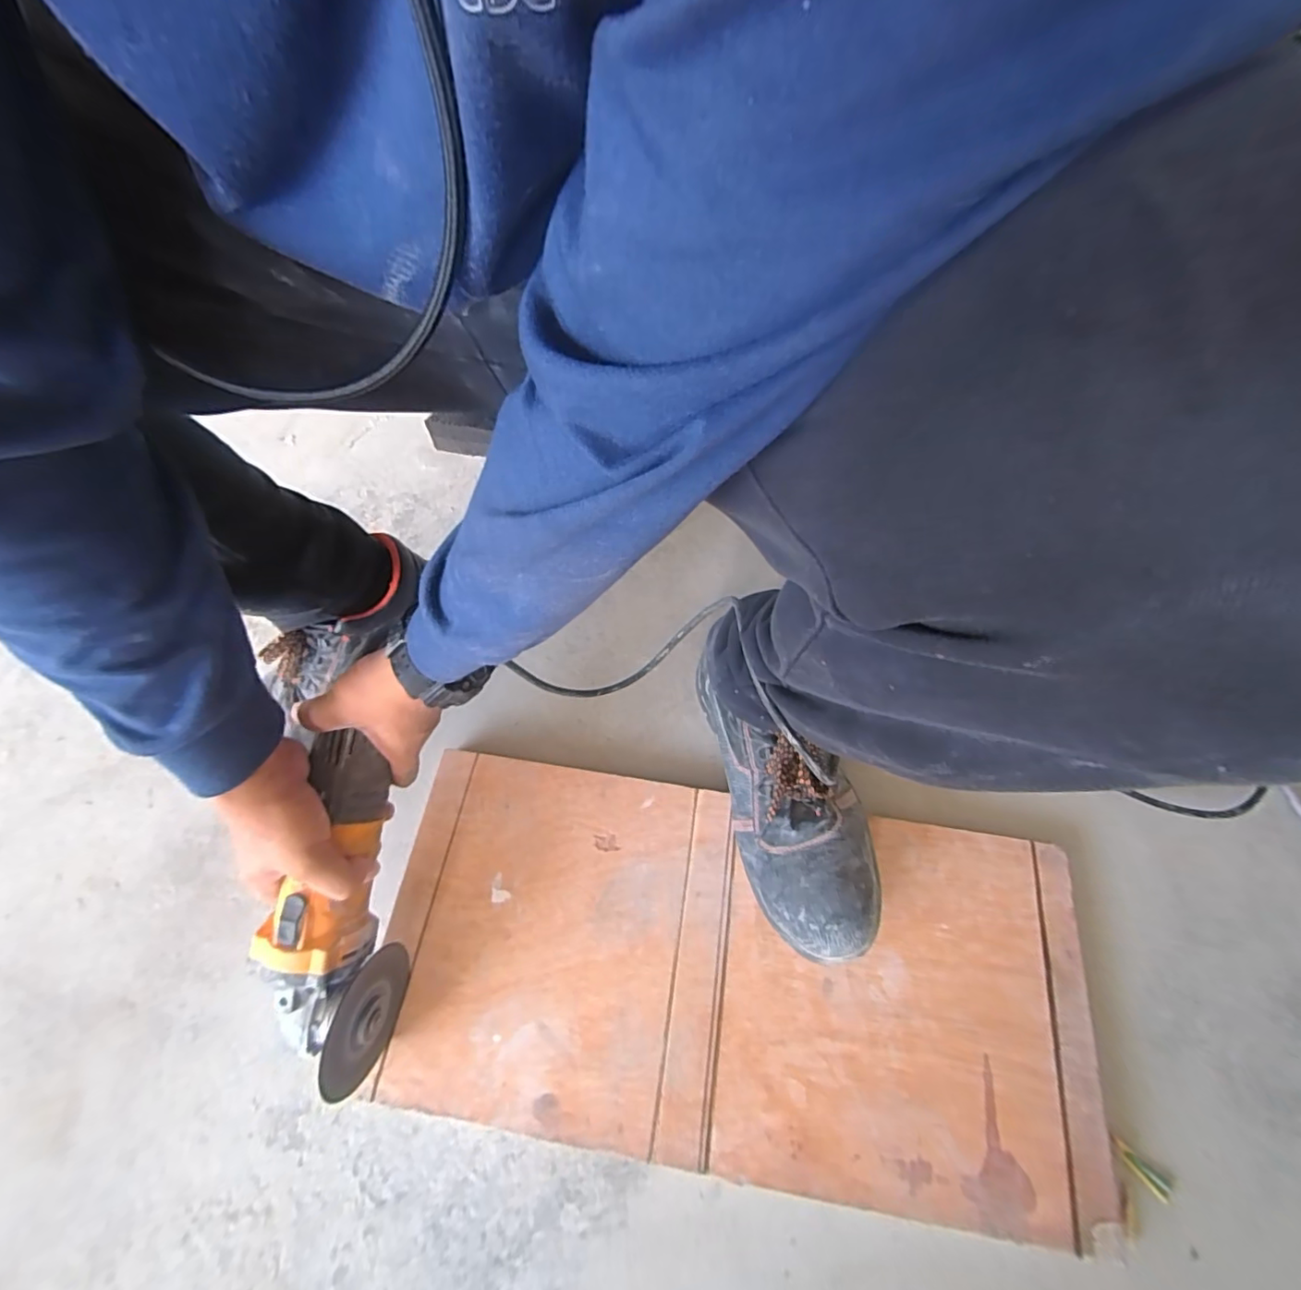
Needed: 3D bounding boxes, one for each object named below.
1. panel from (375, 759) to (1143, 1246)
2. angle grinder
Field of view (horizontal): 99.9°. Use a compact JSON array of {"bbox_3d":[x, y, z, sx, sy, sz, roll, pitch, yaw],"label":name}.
[{"bbox_3d":[0.061,0.259,0.447,0.553,0.010,0.270,10,66,6],"label":"panel"},{"bbox_3d":[-0.235,0.190,0.403,0.077,0.081,0.242,-2,87,2],"label":"angle grinder"}]

